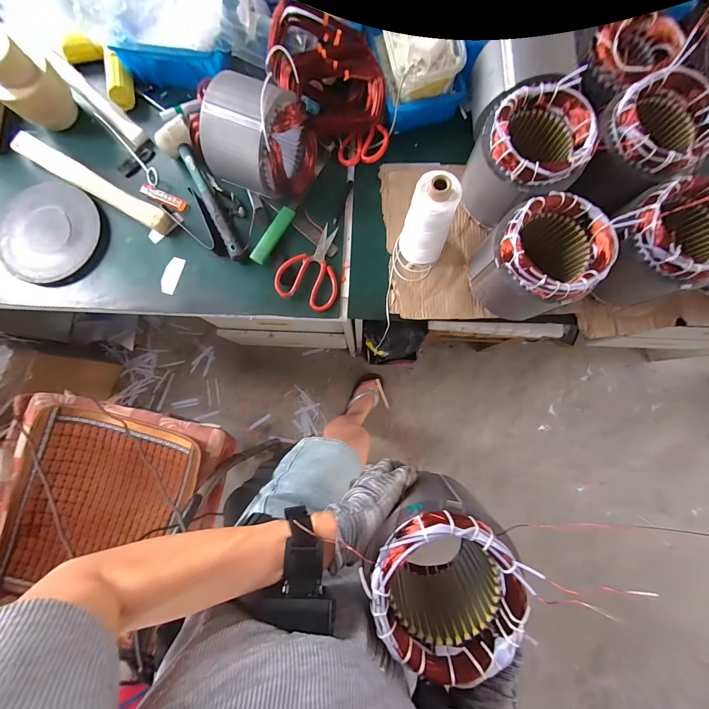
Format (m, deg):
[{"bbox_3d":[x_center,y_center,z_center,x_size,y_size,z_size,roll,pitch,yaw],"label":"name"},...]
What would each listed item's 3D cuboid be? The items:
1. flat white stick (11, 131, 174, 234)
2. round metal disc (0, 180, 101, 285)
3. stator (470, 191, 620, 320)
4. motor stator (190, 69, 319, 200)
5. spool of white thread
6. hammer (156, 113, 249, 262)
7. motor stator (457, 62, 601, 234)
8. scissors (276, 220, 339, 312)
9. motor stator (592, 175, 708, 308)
[{"bbox_3d":[-0.492,-0.322,0.601,0.338,0.025,0.039,30,88,3],"label":"flat white stick"},{"bbox_3d":[-0.571,-0.230,0.603,0.176,0.019,0.181,0,87,1],"label":"round metal disc"},{"bbox_3d":[0.268,-0.141,0.491,0.140,0.146,0.132,-1,82,6],"label":"stator"},{"bbox_3d":[-0.161,-0.352,0.542,0.164,0.148,0.145,18,85,7],"label":"motor stator"},{"bbox_3d":[0.119,-0.203,0.510,0.078,0.168,0.073,-1,82,6],"label":"spool of white thread"},{"bbox_3d":[-0.269,-0.299,0.590,0.060,0.032,0.270,-32,87,0],"label":"hammer"},{"bbox_3d":[0.259,-0.298,0.511,0.124,0.149,0.138,-26,81,2],"label":"motor stator"},{"bbox_3d":[-0.071,-0.162,0.584,0.108,0.024,0.151,21,88,2],"label":"scissors"},{"bbox_3d":[0.451,-0.163,0.483,0.130,0.135,0.143,-1,82,6],"label":"motor stator"}]

